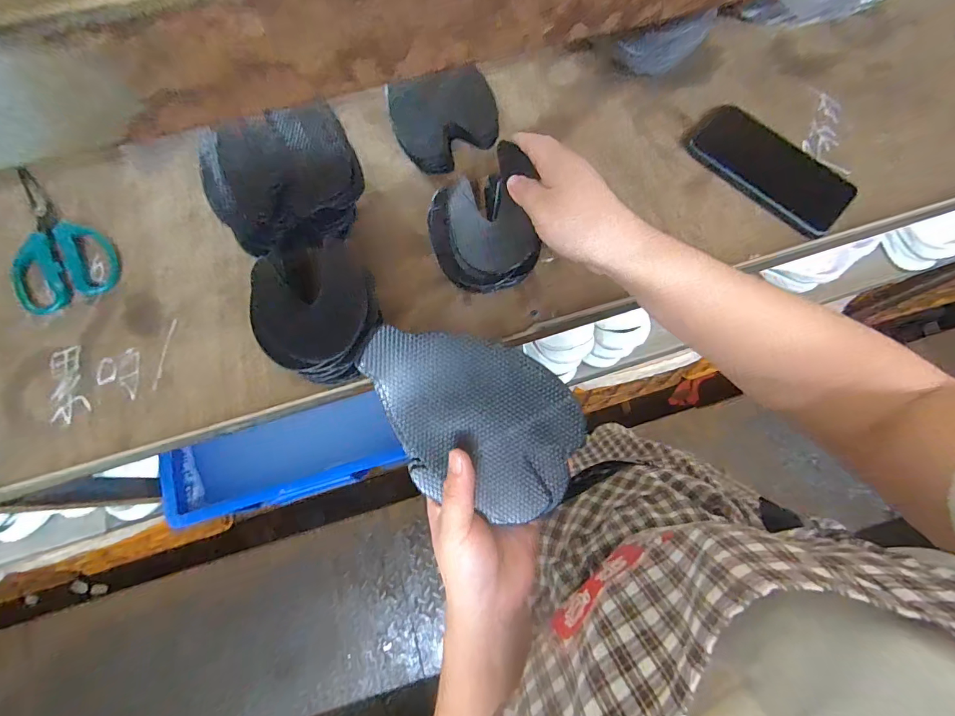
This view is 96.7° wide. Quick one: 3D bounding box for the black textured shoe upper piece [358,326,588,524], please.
[{"bbox_3d":[-0.007,0.042,0.297,0.159,0.020,0.104,21,87,-3],"label":"black textured shoe upper piece"}]

